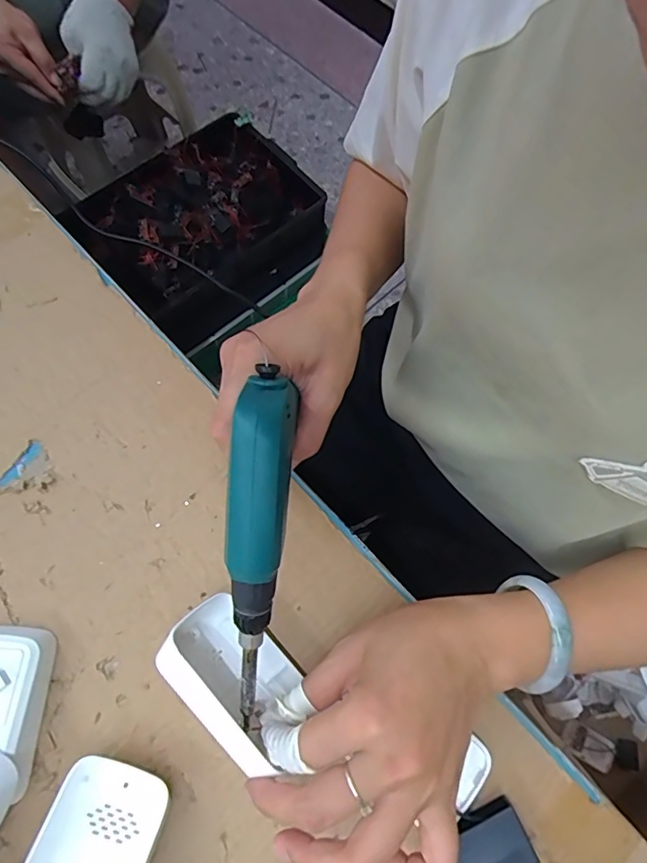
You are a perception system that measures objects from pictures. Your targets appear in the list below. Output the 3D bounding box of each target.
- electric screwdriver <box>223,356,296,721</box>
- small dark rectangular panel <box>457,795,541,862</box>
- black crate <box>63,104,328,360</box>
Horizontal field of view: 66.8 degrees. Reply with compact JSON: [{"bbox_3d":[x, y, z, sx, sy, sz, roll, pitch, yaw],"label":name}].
[{"bbox_3d":[-0.033,0.063,0.242,0.025,0.031,0.178,5,103,2],"label":"electric screwdriver"},{"bbox_3d":[0.087,0.228,0.271,0.046,0.018,0.033,-23,72,-8],"label":"small dark rectangular panel"},{"bbox_3d":[-0.255,-0.445,1.070,0.449,0.208,0.322,-41,76,-14],"label":"black crate"}]

